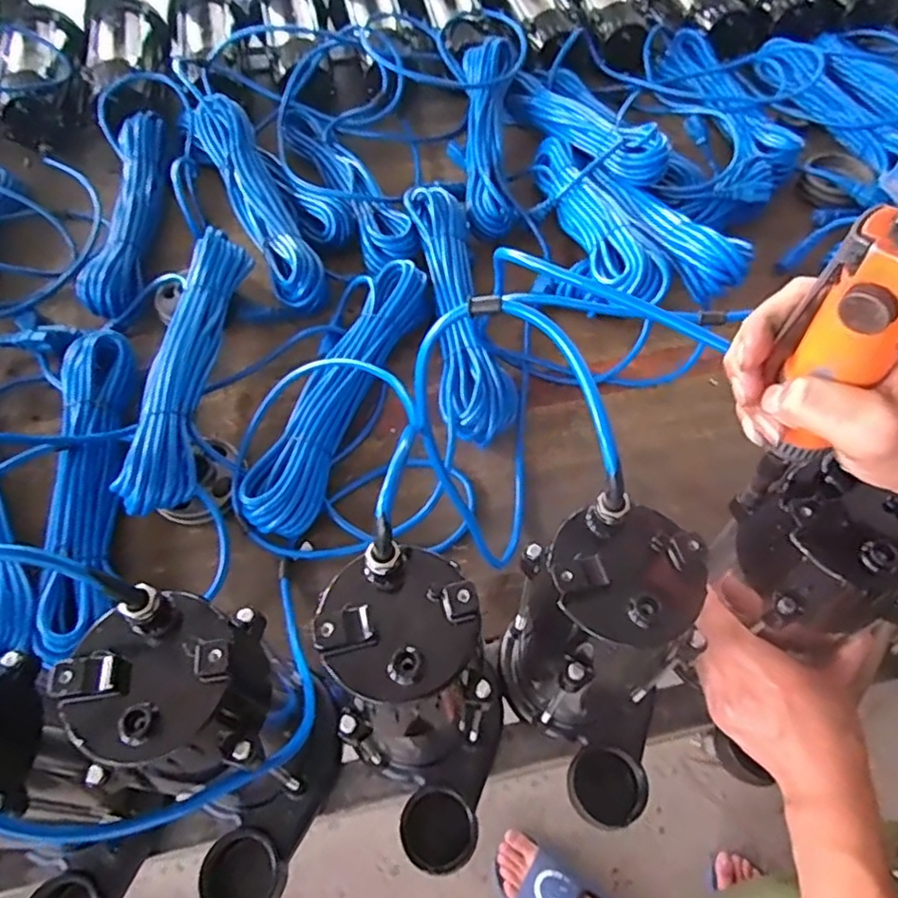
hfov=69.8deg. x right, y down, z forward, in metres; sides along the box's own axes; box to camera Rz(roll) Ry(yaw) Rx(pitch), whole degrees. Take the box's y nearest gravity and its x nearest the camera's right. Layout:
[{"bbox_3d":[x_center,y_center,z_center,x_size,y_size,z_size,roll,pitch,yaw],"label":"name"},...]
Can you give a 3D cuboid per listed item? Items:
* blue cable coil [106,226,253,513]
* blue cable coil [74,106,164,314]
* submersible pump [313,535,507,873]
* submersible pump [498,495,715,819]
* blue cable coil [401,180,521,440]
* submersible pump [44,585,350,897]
[{"bbox_3d":[-0.264,-0.095,0.653,0.069,0.044,0.348,2,58,1],"label":"blue cable coil"},{"bbox_3d":[-0.412,-0.305,0.820,0.066,0.052,0.343,-5,58,-3],"label":"blue cable coil"},{"bbox_3d":[-0.016,0.167,0.401,0.098,0.225,0.150,7,58,5],"label":"submersible pump"},{"bbox_3d":[0.100,0.150,0.413,0.101,0.236,0.142,-5,58,-3],"label":"submersible pump"},{"bbox_3d":[0.009,-0.165,0.727,0.073,0.053,0.359,-7,58,-4],"label":"blue cable coil"},{"bbox_3d":[-0.143,0.197,0.390,0.095,0.229,0.149,-9,58,-6],"label":"submersible pump"}]

